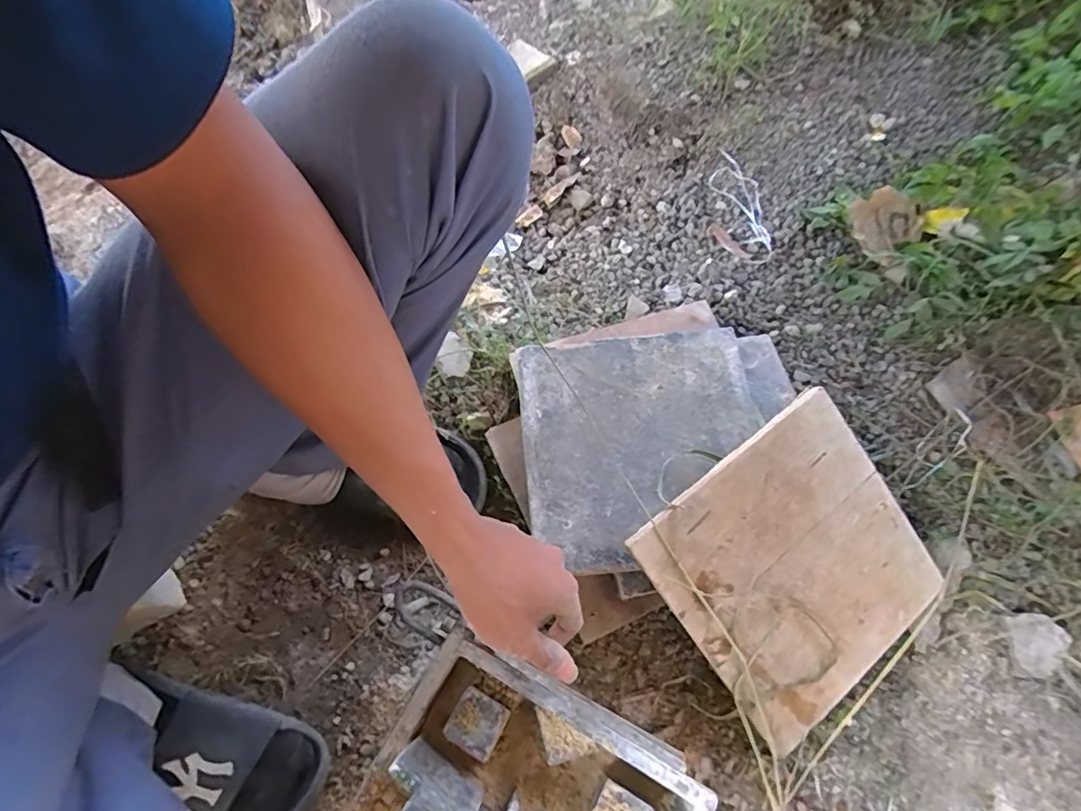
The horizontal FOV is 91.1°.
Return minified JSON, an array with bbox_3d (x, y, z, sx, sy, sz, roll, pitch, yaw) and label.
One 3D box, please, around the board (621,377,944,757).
[{"bbox_3d":[0.242,0.153,0.496,0.237,0.009,0.251,-38,98,-10],"label":"board"}]

